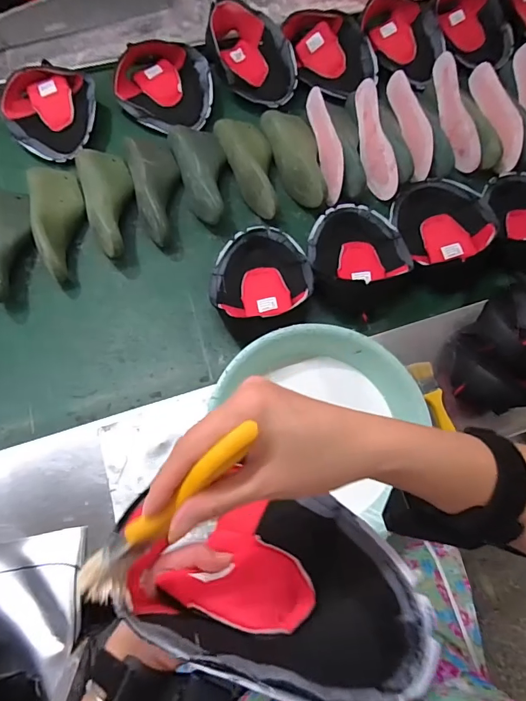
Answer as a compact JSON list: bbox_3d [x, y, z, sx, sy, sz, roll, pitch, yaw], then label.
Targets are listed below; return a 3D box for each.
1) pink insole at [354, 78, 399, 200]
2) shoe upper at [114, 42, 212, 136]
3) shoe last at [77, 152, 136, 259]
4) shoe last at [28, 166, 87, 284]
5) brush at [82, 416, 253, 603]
[{"bbox_3d":[0.223,-0.422,0.865,0.016,0.073,0.238,-7,82,-32],"label":"pink insole"},{"bbox_3d":[-0.207,-0.557,0.899,0.202,0.051,0.186,5,71,-4],"label":"shoe upper"},{"bbox_3d":[-0.293,-0.287,0.817,0.093,0.073,0.236,-16,74,-11],"label":"shoe last"},{"bbox_3d":[-0.392,-0.242,0.804,0.103,0.074,0.233,-9,72,-7],"label":"shoe last"},{"bbox_3d":[-0.058,0.099,0.253,0.027,0.017,0.158,47,108,11],"label":"brush"}]

